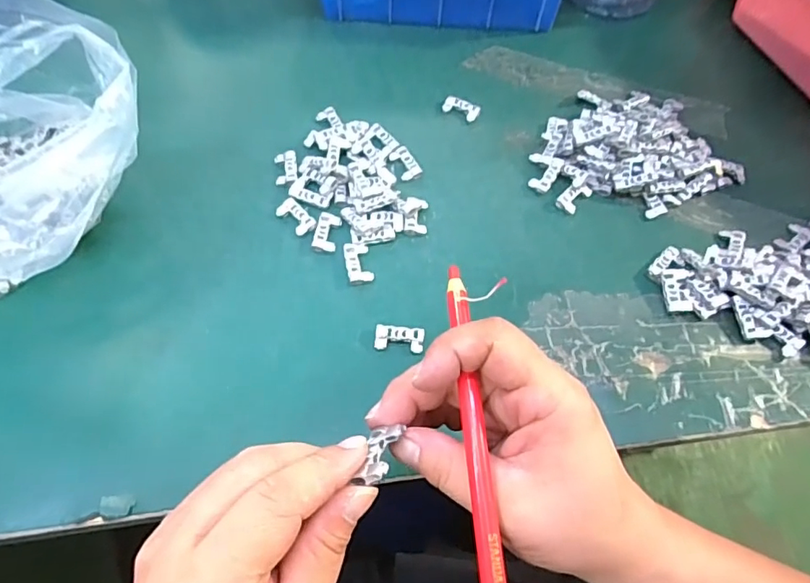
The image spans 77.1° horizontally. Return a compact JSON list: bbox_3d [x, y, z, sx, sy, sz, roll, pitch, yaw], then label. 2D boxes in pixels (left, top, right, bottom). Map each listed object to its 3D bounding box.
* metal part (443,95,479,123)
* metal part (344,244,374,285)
[{"bbox_3d":[0.047,-0.153,0.427,0.031,0.008,0.015,25,63,9],"label":"metal part"},{"bbox_3d":[-0.032,-0.020,0.346,0.017,0.004,0.030,-9,63,-9],"label":"metal part"}]

